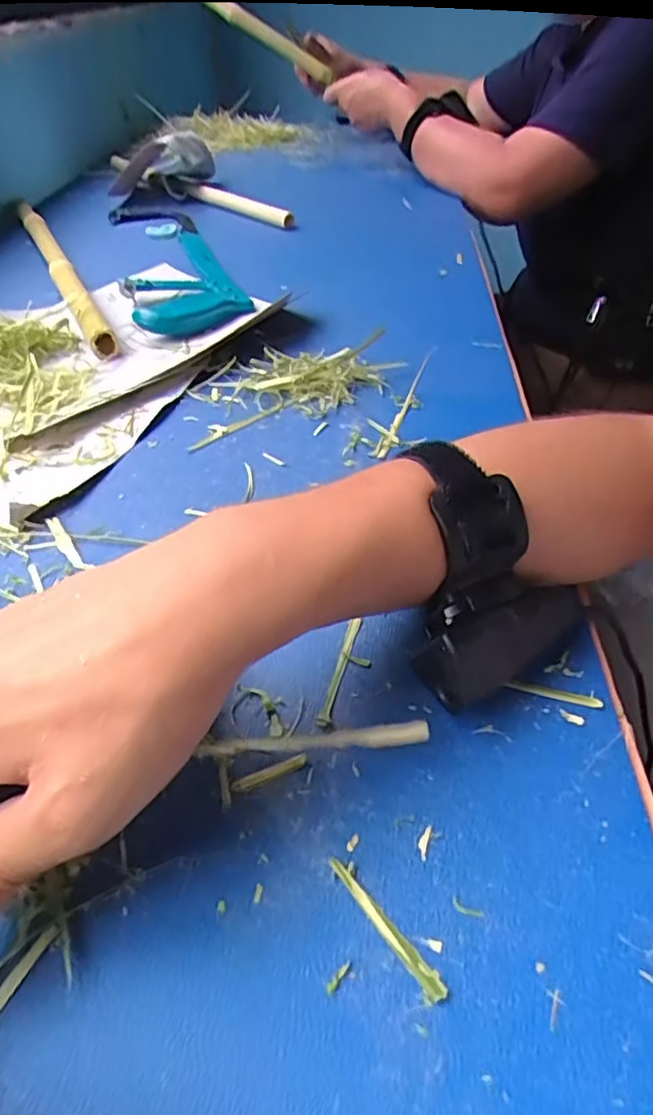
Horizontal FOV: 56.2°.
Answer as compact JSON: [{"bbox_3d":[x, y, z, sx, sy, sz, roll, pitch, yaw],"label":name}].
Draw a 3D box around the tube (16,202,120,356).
[{"bbox_3d":[-0.281,-0.306,0.636,0.022,0.028,0.448,-21,47,-18],"label":"tube"}]

